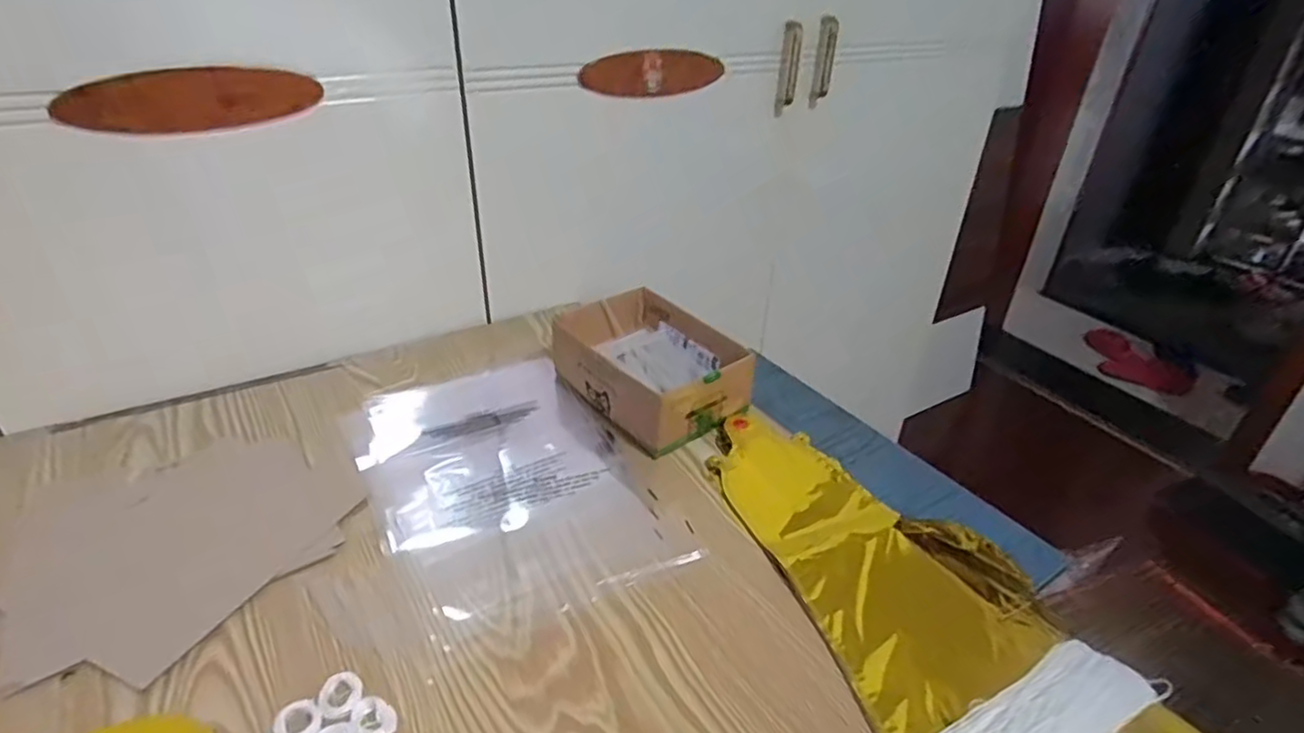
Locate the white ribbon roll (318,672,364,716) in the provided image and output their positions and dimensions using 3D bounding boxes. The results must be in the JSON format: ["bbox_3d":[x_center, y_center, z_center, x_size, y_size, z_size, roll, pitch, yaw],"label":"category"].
[{"bbox_3d":[-0.187,0.199,0.399,0.024,0.007,0.027,-20,39,-32],"label":"white ribbon roll"}]

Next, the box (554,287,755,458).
[{"bbox_3d":[-0.003,0.000,0.670,0.129,0.069,0.183,-22,40,-34],"label":"box"}]

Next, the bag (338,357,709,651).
[{"bbox_3d":[-0.130,0.091,0.583,0.212,0.004,0.313,-17,37,-28],"label":"bag"}]

